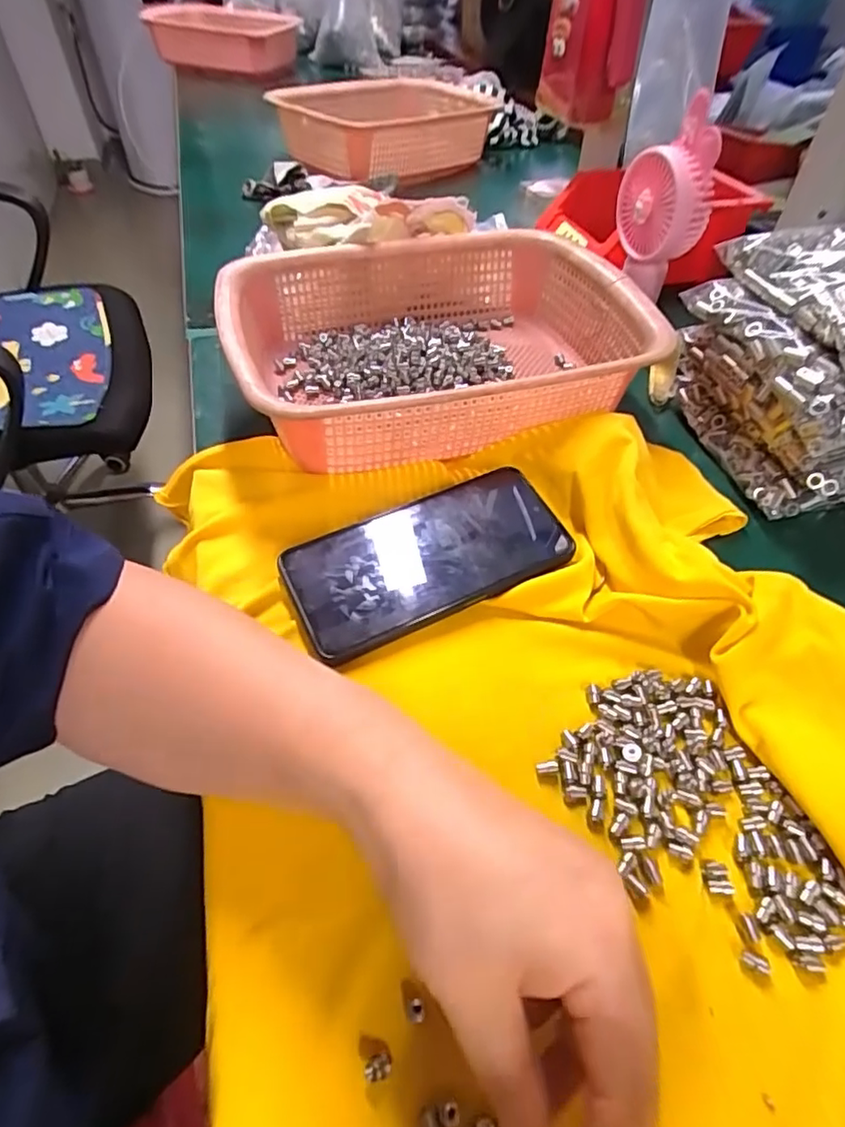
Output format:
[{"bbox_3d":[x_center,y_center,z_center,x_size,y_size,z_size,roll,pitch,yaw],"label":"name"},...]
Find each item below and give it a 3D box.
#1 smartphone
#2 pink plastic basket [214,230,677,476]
[{"bbox_3d":[0.006,-0.005,0.346,0.167,0.014,0.078,-20,53,-17],"label":"smartphone"},{"bbox_3d":[0.008,-0.165,0.440,0.285,0.070,0.216,-14,53,-13],"label":"pink plastic basket"}]

